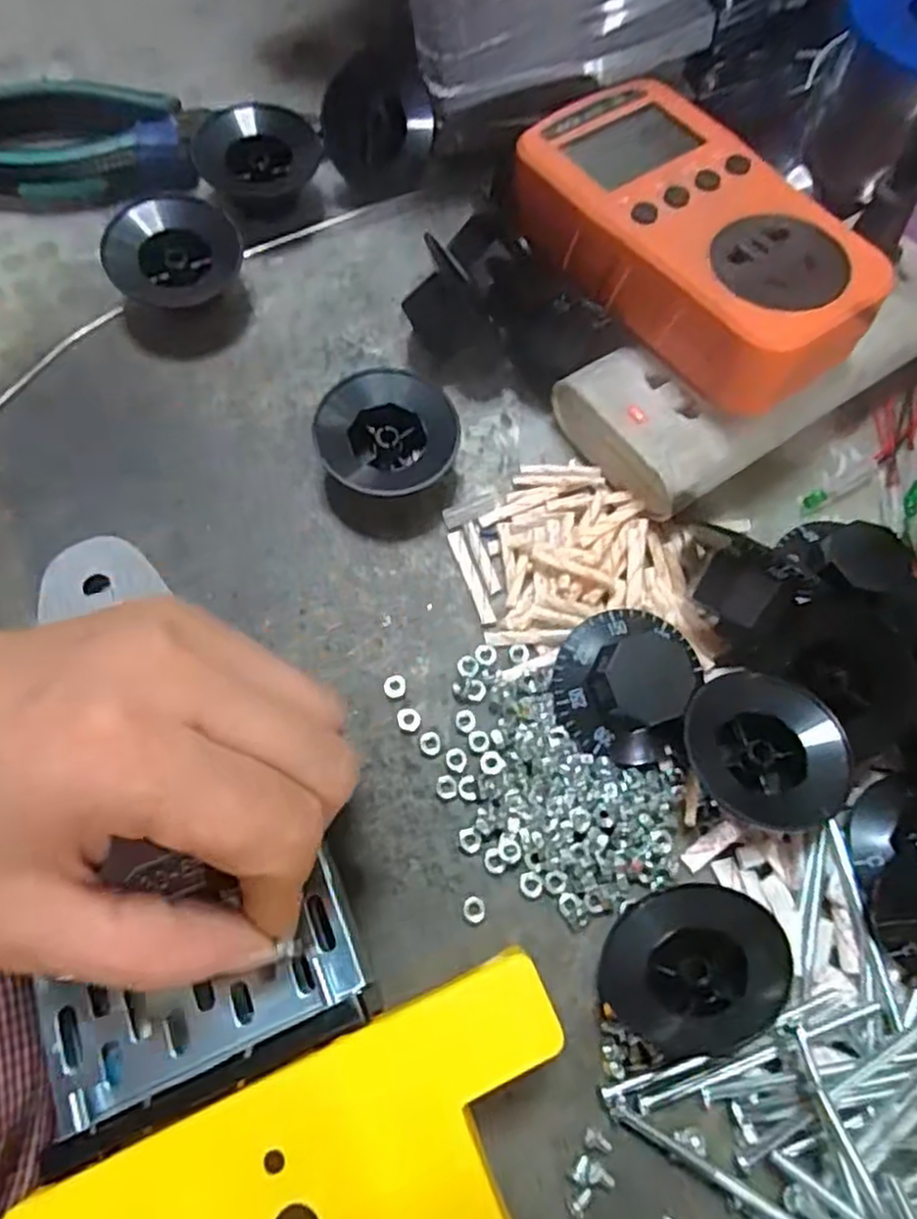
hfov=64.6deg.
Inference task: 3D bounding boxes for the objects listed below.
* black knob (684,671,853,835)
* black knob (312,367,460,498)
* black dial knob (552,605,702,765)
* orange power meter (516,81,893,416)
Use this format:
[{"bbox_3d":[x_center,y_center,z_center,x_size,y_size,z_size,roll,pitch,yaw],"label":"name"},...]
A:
[{"bbox_3d":[0.092,0.042,0.222,0.045,0.020,0.045,1,71,-1],"label":"black knob"},{"bbox_3d":[-0.025,-0.060,0.257,0.048,0.021,0.043,2,71,-1],"label":"black knob"},{"bbox_3d":[0.052,0.021,0.225,0.041,0.024,0.048,5,71,0],"label":"black dial knob"},{"bbox_3d":[0.079,-0.128,0.249,0.073,0.039,0.131,-40,76,-14],"label":"orange power meter"}]

